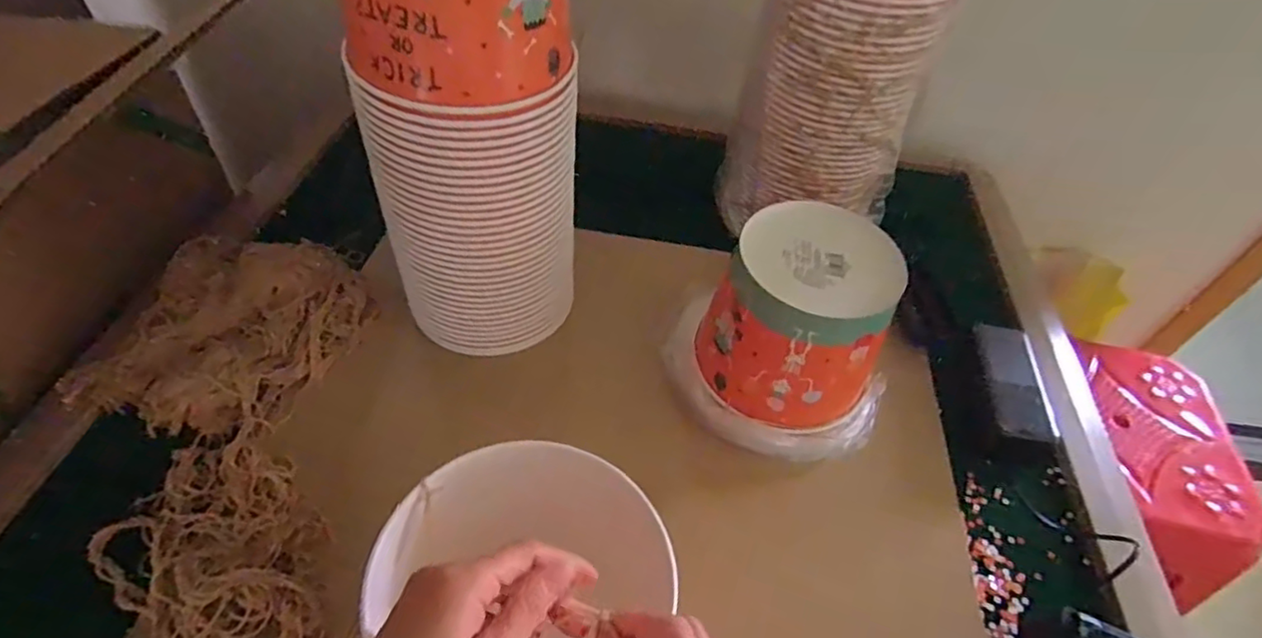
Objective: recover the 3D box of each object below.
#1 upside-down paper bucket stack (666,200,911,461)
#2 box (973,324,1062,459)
[{"bbox_3d":[0.144,0.018,0.531,0.149,0.163,0.163,-31,59,-29],"label":"upside-down paper bucket stack"},{"bbox_3d":[0.354,0.071,0.586,0.062,0.050,0.130,11,48,3],"label":"box"}]

